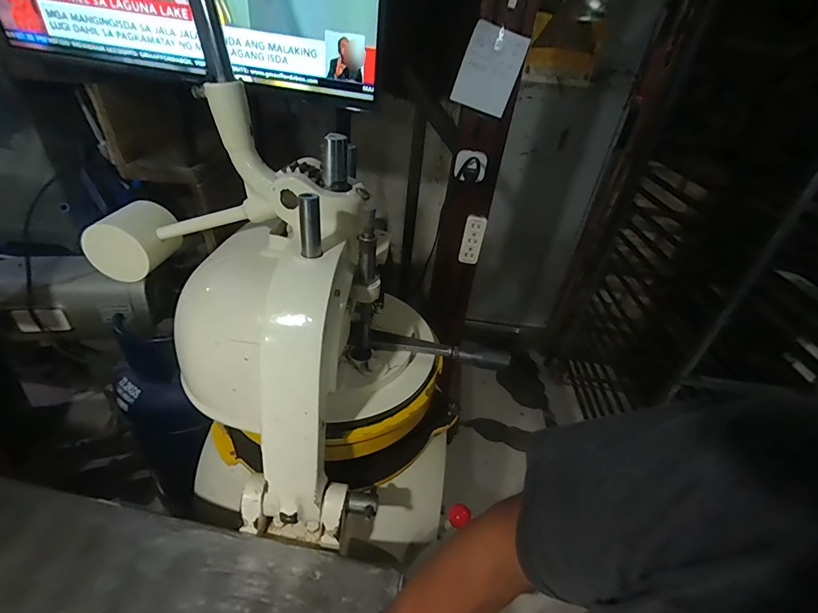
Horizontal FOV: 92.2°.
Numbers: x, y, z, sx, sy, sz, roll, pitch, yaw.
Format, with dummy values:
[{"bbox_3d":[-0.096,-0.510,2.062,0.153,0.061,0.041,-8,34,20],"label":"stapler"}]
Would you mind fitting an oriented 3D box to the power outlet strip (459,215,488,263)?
[{"bbox_3d":[0.139,-0.145,0.859,0.044,0.111,0.017,10,35,5],"label":"power outlet strip"}]

